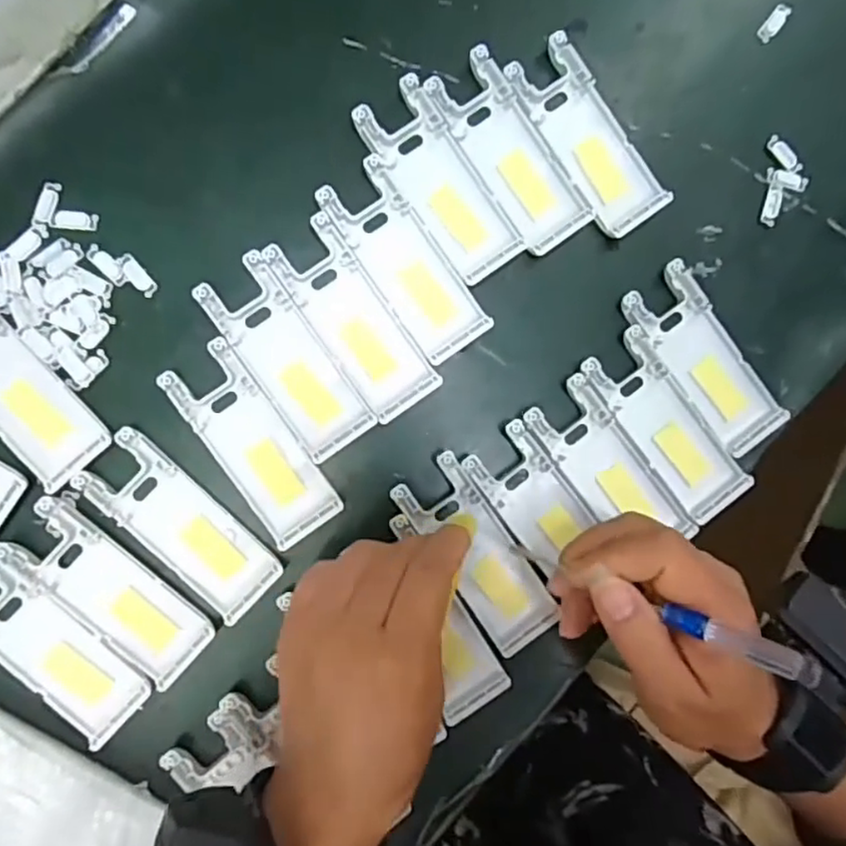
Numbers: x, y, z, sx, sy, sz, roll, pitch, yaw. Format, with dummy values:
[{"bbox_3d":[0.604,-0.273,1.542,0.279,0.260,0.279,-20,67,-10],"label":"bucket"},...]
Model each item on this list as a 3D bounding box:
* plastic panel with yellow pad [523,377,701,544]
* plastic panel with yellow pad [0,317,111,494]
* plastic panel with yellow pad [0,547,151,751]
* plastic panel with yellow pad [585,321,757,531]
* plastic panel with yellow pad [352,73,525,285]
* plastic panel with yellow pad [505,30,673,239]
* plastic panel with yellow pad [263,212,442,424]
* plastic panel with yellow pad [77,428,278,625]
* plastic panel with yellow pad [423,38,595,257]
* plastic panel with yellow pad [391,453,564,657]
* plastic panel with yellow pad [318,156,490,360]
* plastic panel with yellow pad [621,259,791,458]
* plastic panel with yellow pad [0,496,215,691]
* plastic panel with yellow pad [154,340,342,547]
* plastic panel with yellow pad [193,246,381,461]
[{"bbox_3d":[0.097,0.026,0.344,0.039,0.011,0.100,-37,93,-5],"label":"plastic panel with yellow pad"},{"bbox_3d":[-0.199,-0.017,0.310,0.041,0.007,0.103,-42,93,-5],"label":"plastic panel with yellow pad"},{"bbox_3d":[-0.183,0.109,0.315,0.042,0.014,0.102,-45,94,-5],"label":"plastic panel with yellow pad"},{"bbox_3d":[0.130,0.001,0.344,0.039,0.011,0.103,-37,93,-5],"label":"plastic panel with yellow pad"},{"bbox_3d":[0.010,-0.124,0.335,0.040,0.010,0.103,-37,93,-5],"label":"plastic panel with yellow pad"},{"bbox_3d":[0.088,-0.150,0.342,0.041,0.008,0.104,-35,93,-5],"label":"plastic panel with yellow pad"},{"bbox_3d":[-0.035,-0.052,0.332,0.037,0.011,0.103,-35,93,-5],"label":"plastic panel with yellow pad"},{"bbox_3d":[-0.119,0.051,0.322,0.102,0.010,0.039,44,86,-4],"label":"plastic panel with yellow pad"},{"bbox_3d":[0.047,-0.141,0.338,0.041,0.008,0.103,-34,93,-5],"label":"plastic panel with yellow pad"},{"bbox_3d":[0.028,0.068,0.336,0.039,0.012,0.103,-36,93,-4],"label":"plastic panel with yellow pad"},{"bbox_3d":[-0.008,-0.083,0.333,0.039,0.008,0.103,-36,93,-5],"label":"plastic panel with yellow pad"},{"bbox_3d":[0.152,-0.035,0.348,0.040,0.010,0.104,-39,93,-5],"label":"plastic panel with yellow pad"},{"bbox_3d":[-0.153,0.083,0.317,0.102,0.012,0.040,44,85,-4],"label":"plastic panel with yellow pad"},{"bbox_3d":[-0.085,0.011,0.326,0.040,0.009,0.103,-35,93,-5],"label":"plastic panel with yellow pad"},{"bbox_3d":[-0.068,-0.032,0.328,0.038,0.011,0.103,-36,93,-5],"label":"plastic panel with yellow pad"}]

